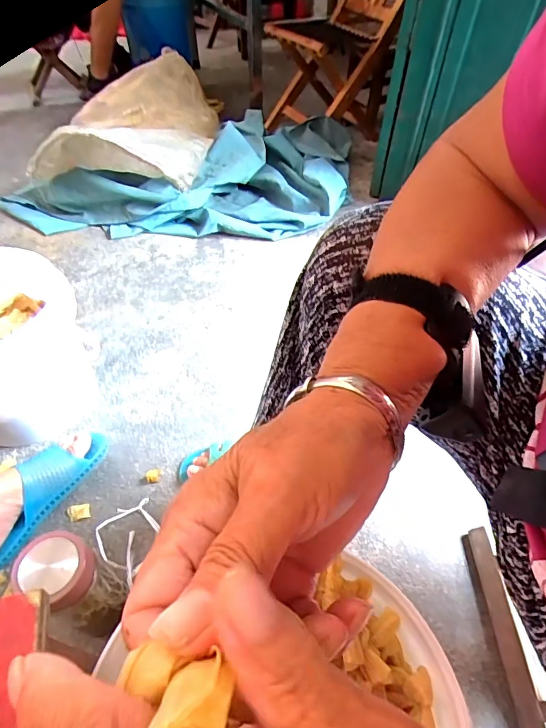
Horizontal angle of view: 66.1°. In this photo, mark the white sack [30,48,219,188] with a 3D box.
[{"bbox_3d":[-0.368,-0.646,1.120,0.375,0.165,0.569,3,49,-1],"label":"white sack"}]

